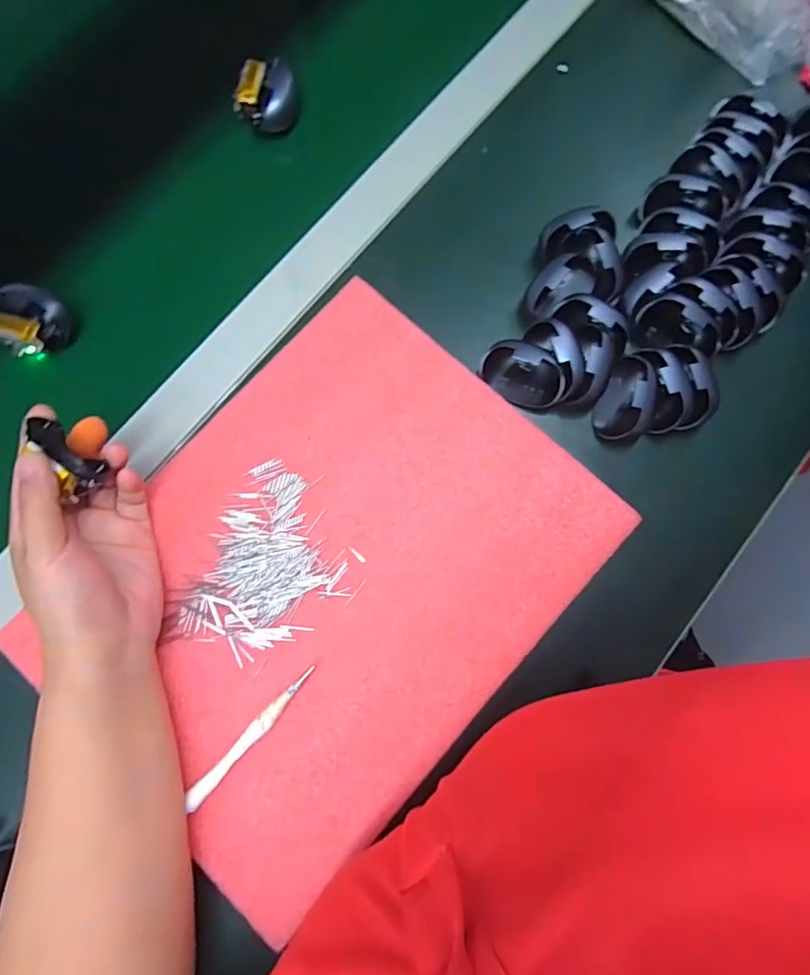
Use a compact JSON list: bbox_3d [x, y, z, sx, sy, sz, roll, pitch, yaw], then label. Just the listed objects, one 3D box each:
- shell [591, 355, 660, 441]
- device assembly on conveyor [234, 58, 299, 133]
[{"bbox_3d":[0.154,-0.060,0.361,0.035,0.027,0.056,28,80,7],"label":"shell"},{"bbox_3d":[-0.107,-0.312,0.417,0.040,0.029,0.050,20,80,5],"label":"device assembly on conveyor"}]

